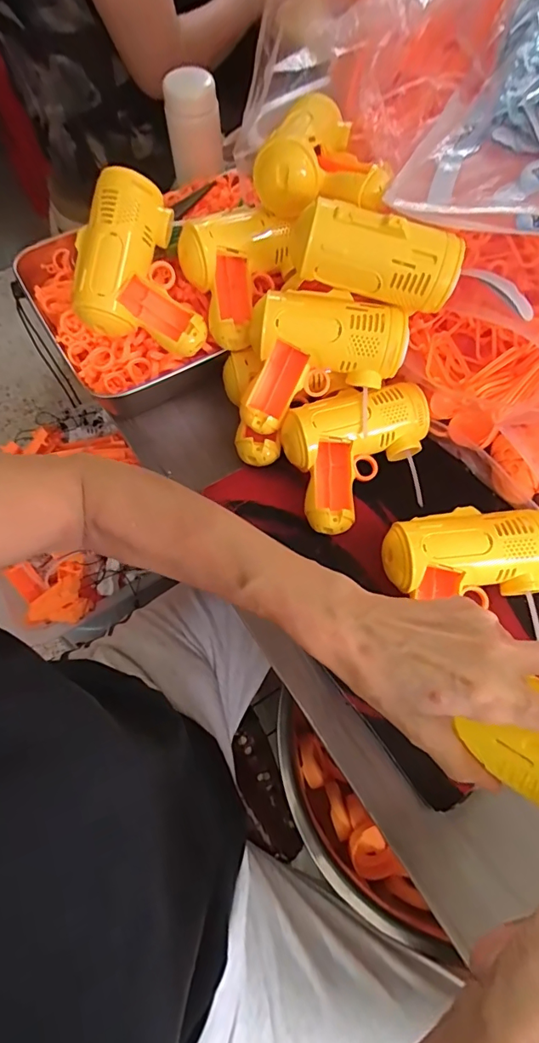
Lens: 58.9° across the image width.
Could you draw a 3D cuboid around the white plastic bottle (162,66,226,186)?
[{"bbox_3d":[-0.086,-0.449,0.554,0.058,0.090,0.058,-4,65,-1],"label":"white plastic bottle"}]

